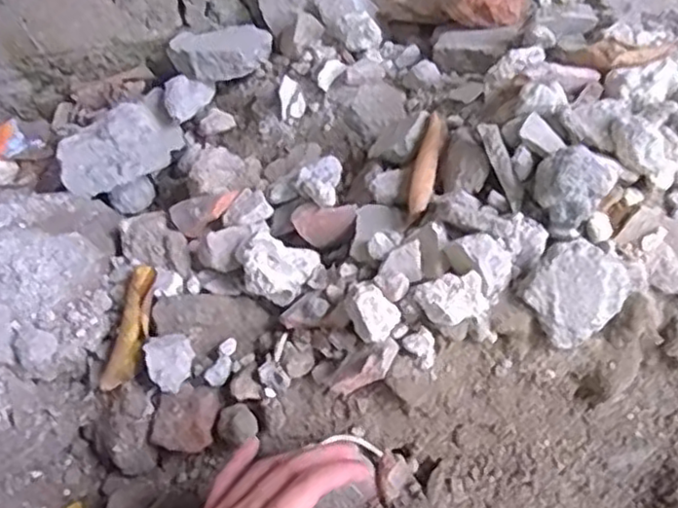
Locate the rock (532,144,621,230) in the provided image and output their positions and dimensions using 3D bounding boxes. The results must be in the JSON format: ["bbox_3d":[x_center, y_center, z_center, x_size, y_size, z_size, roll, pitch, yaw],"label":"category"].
[{"bbox_3d":[0.166,-0.048,0.488,0.052,0.051,0.041,31,63,20],"label":"rock"}]

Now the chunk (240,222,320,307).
[{"bbox_3d":[-0.056,0.007,0.556,0.069,0.035,0.056,31,63,20],"label":"chunk"}]

